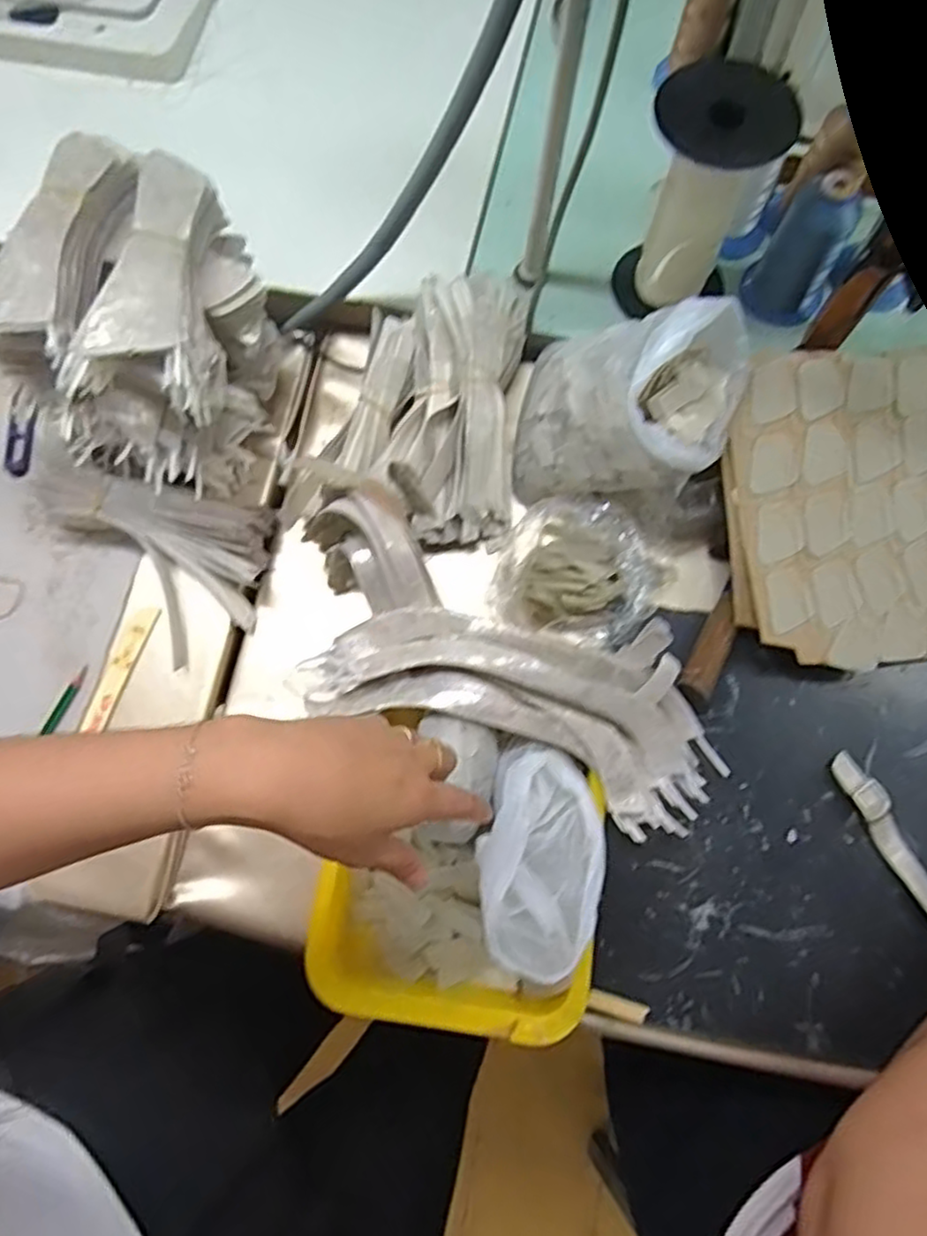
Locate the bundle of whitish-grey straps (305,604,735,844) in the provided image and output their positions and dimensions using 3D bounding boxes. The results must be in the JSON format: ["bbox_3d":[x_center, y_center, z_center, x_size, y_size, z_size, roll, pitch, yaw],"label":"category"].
[{"bbox_3d":[0.036,0.060,0.517,0.304,0.069,0.133,14,76,5],"label":"bundle of whitish-grey straps"}]

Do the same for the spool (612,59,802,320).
[{"bbox_3d":[0.179,-0.318,0.553,0.089,0.166,0.112,19,77,7],"label":"spool"}]

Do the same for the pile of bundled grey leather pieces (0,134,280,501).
[{"bbox_3d":[-0.248,-0.221,0.562,0.177,0.181,0.202,17,77,6],"label":"pile of bundled grey leather pieces"}]

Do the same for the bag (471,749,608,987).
[{"bbox_3d":[0.051,0.154,0.449,0.080,0.050,0.139,11,76,5],"label":"bag"}]

